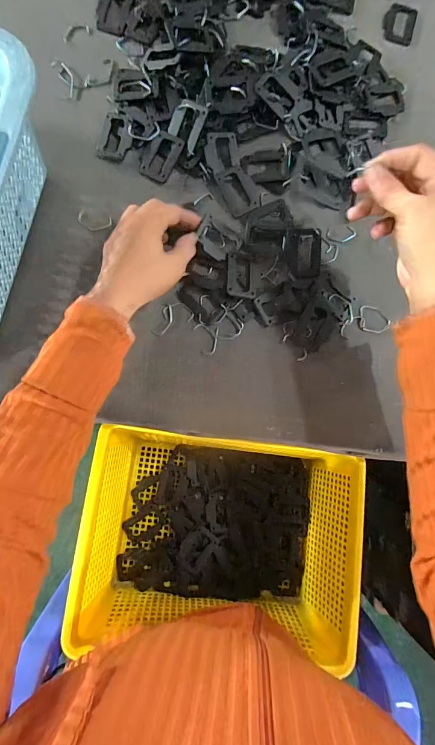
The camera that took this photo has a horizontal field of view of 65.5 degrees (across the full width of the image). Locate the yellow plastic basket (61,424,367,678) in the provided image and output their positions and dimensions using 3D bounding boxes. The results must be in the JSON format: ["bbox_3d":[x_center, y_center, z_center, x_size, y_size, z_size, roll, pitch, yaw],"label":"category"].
[{"bbox_3d":[0.003,0.190,0.406,0.297,0.106,0.215,8,83,-2],"label":"yellow plastic basket"}]

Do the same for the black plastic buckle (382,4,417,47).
[{"bbox_3d":[0.223,-0.425,0.413,0.039,0.005,0.054,17,82,-1],"label":"black plastic buckle"}]

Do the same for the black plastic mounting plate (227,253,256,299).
[{"bbox_3d":[0.026,-0.104,0.362,0.030,0.008,0.048,1,83,-3],"label":"black plastic mounting plate"}]

